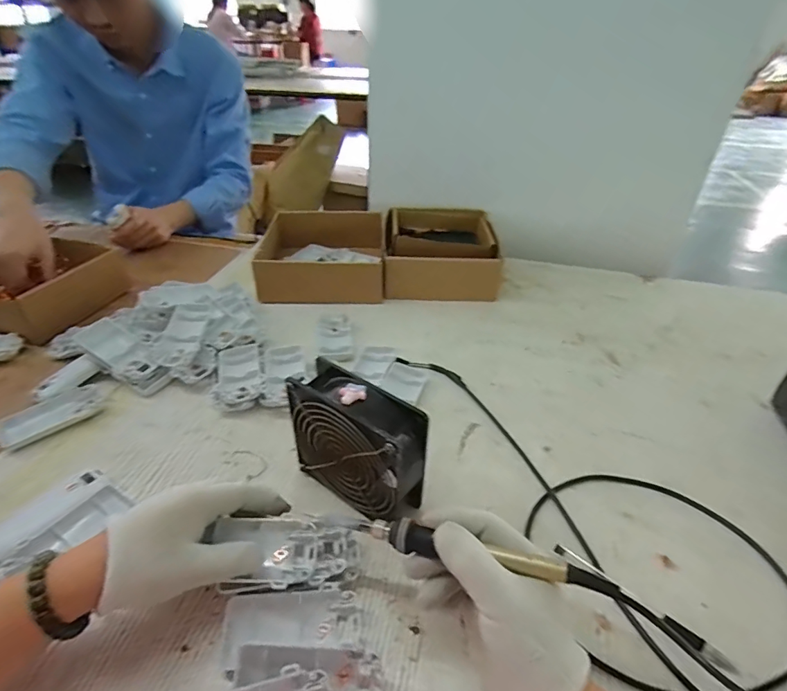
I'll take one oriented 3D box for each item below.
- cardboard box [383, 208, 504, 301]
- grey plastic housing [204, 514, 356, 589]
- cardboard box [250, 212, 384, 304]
[{"bbox_3d":[0.073,-0.158,0.764,0.178,0.080,0.185,-1,37,-2],"label":"cardboard box"},{"bbox_3d":[-0.081,0.158,0.351,0.114,0.028,0.051,14,35,-12],"label":"grey plastic housing"},{"bbox_3d":[-0.110,-0.145,0.735,0.196,0.058,0.205,2,37,2],"label":"cardboard box"}]

